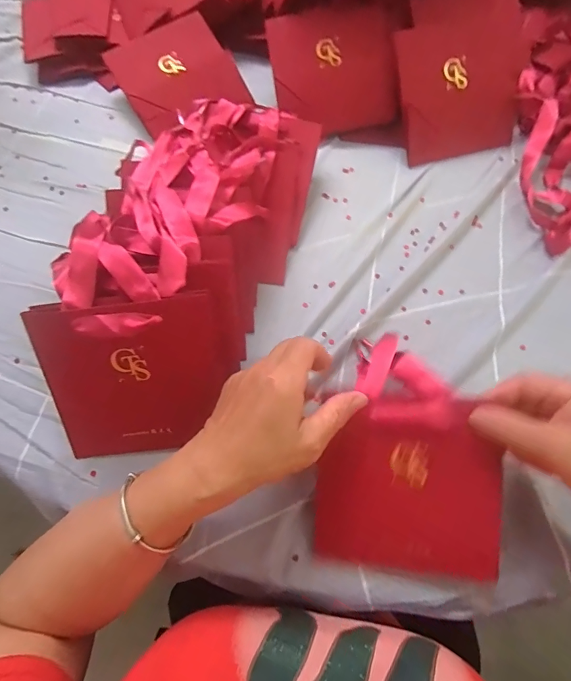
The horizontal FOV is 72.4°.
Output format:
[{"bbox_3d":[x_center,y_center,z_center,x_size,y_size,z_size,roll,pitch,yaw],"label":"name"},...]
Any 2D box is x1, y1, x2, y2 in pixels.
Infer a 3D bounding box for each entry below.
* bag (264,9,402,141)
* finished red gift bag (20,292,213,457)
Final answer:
[{"bbox_3d":[0.056,-0.322,0.465,0.138,0.013,0.129,-6,101,2],"label":"bag"},{"bbox_3d":[-0.125,0.035,0.320,0.135,0.138,0.013,-5,27,-2],"label":"finished red gift bag"}]

